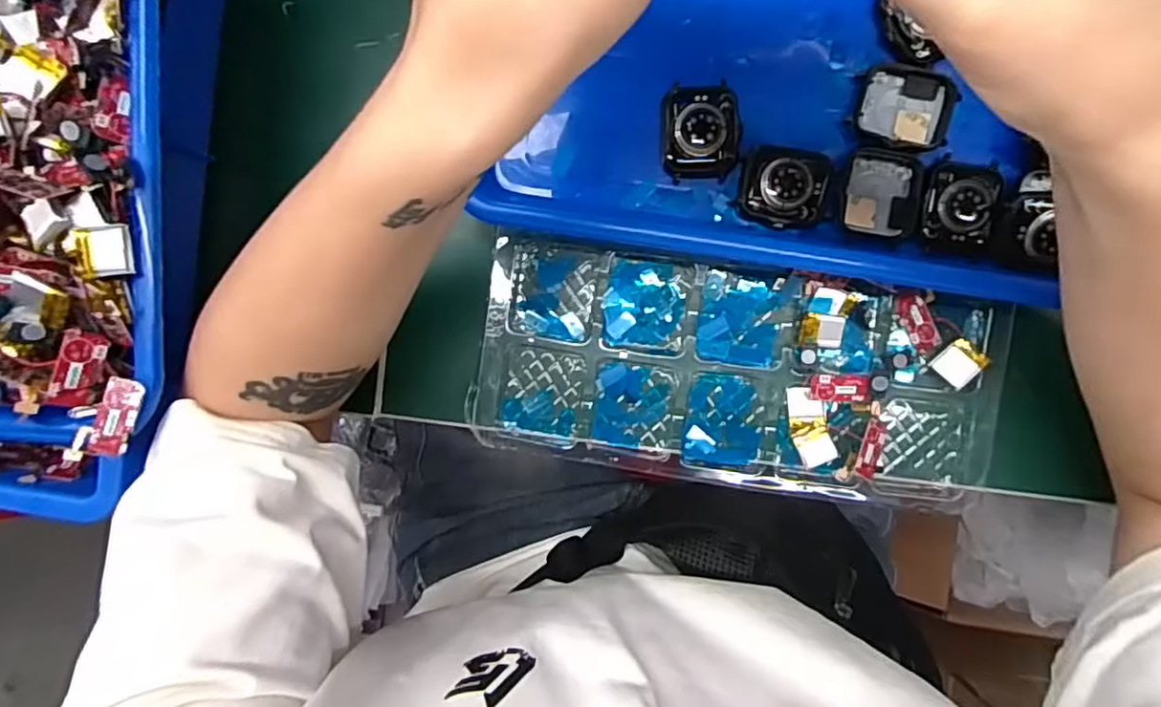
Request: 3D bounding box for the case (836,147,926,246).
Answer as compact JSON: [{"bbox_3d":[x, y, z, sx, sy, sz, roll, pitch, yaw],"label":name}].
[{"bbox_3d":[0.147,-0.078,0.309,0.037,0.009,0.044,8,95,6],"label":"case"}]

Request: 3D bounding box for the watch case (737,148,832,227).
[{"bbox_3d":[0.101,-0.082,0.309,0.042,0.008,0.038,9,95,5],"label":"watch case"}]

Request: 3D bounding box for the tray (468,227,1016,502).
[{"bbox_3d":[0.080,0.011,0.329,0.261,0.021,0.110,9,95,5],"label":"tray"}]

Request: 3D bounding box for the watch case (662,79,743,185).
[{"bbox_3d":[0.060,-0.110,0.311,0.038,0.011,0.045,0,94,6],"label":"watch case"}]

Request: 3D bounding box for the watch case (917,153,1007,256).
[{"bbox_3d":[0.184,-0.071,0.303,0.035,0.004,0.044,7,94,6],"label":"watch case"}]

